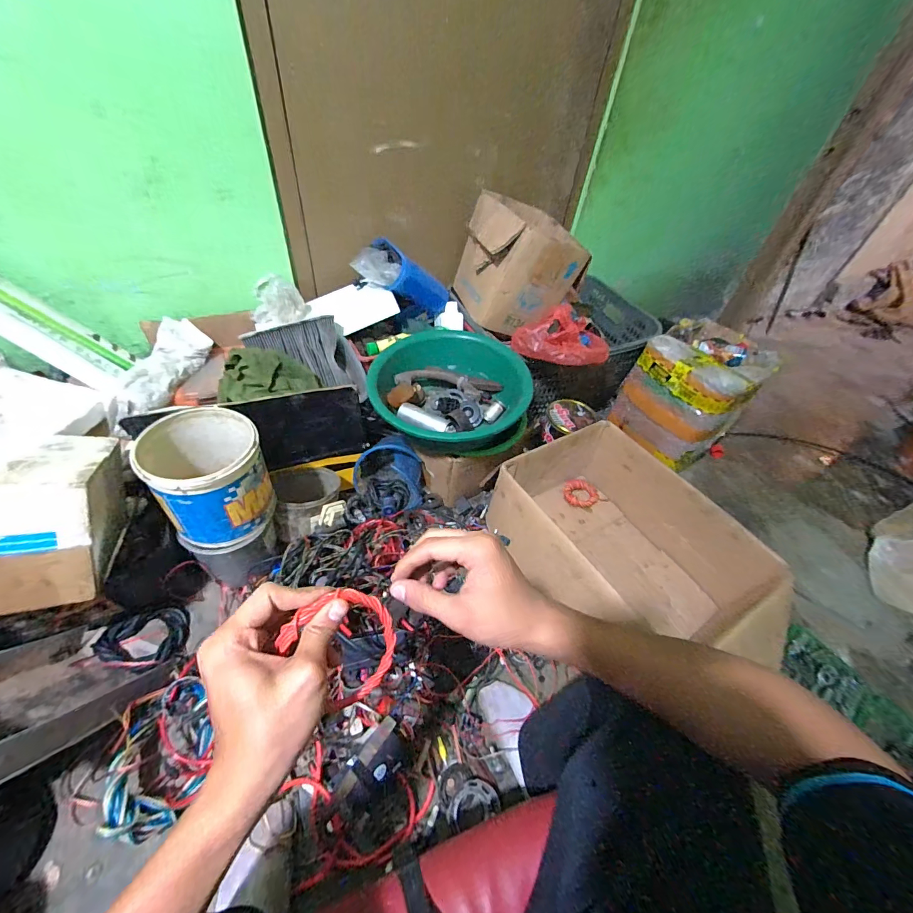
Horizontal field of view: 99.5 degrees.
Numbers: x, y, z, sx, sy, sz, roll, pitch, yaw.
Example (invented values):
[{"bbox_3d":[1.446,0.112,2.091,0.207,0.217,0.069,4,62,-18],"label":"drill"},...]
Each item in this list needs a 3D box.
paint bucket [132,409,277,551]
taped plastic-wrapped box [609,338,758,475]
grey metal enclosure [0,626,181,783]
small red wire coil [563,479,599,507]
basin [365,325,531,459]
[{"bbox_3d":[-0.450,0.036,0.720,0.172,0.183,0.188,3,48,-4],"label":"paint bucket"},{"bbox_3d":[0.645,-0.162,1.130,0.178,0.298,0.282,-23,54,-24],"label":"taped plastic-wrapped box"},{"bbox_3d":[-0.641,0.364,0.574,0.221,0.298,0.063,20,81,5],"label":"grey metal enclosure"},{"bbox_3d":[0.348,0.106,1.086,0.094,0.021,0.107,20,49,12],"label":"small red wire coil"},{"bbox_3d":[-0.026,-0.139,0.915,0.336,0.172,0.344,3,48,-4],"label":"basin"}]

